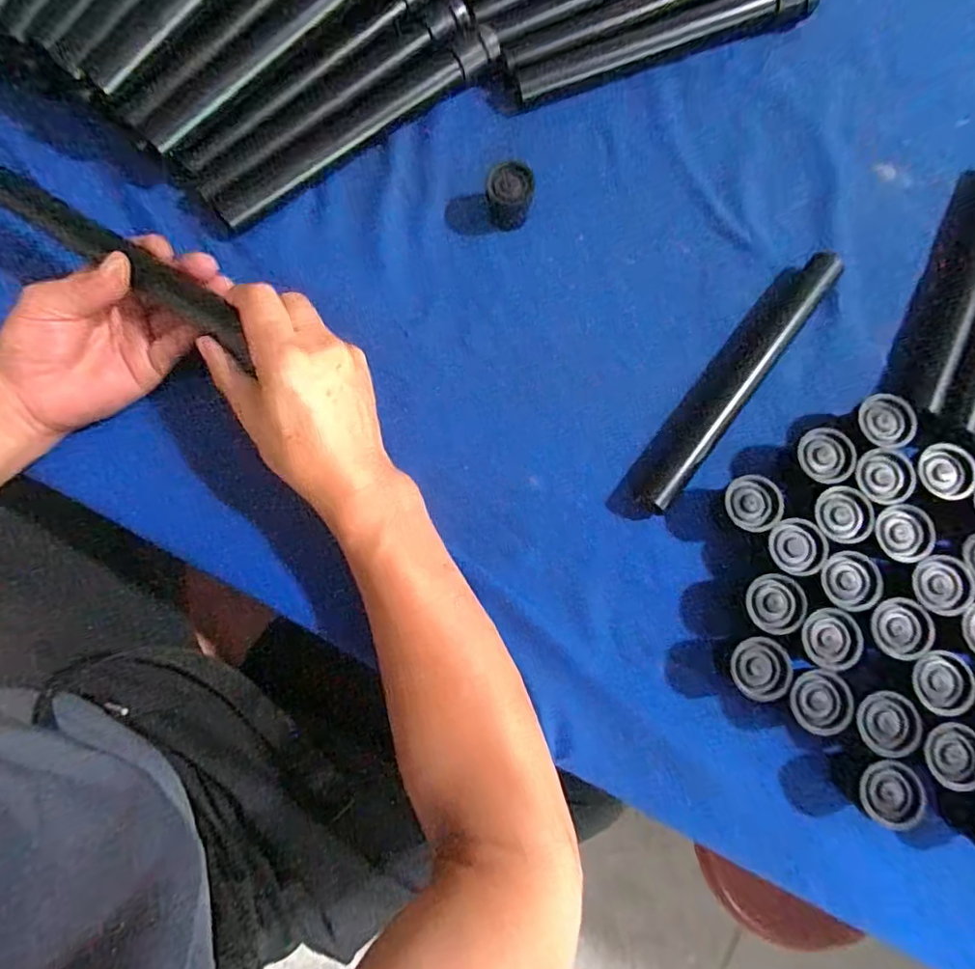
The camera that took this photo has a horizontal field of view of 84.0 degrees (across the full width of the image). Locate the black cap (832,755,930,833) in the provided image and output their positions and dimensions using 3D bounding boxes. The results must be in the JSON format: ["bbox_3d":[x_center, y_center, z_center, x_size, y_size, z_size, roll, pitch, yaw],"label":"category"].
[{"bbox_3d":[0.226,0.176,0.316,0.031,0.033,0.033,0,79,0],"label":"black cap"}]

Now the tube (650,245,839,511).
[{"bbox_3d":[0.177,-0.071,0.372,0.020,0.019,0.219,36,82,7],"label":"tube"}]

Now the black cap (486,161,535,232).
[{"bbox_3d":[0.017,-0.215,0.401,0.032,0.026,0.038,15,80,3],"label":"black cap"}]

